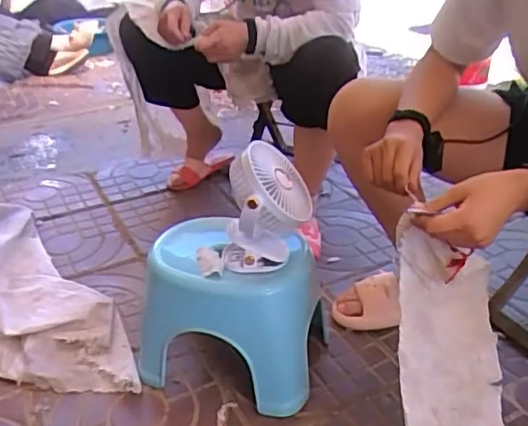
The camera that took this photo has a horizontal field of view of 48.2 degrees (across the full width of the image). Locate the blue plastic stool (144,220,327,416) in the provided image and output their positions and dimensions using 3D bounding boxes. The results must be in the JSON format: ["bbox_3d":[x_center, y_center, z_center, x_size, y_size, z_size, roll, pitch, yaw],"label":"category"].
[{"bbox_3d":[-0.054,0.176,1.035,0.313,0.270,0.197,10,31,18],"label":"blue plastic stool"}]

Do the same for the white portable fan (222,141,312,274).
[{"bbox_3d":[0.003,-0.006,0.943,0.141,0.186,0.129,-2,31,2],"label":"white portable fan"}]

